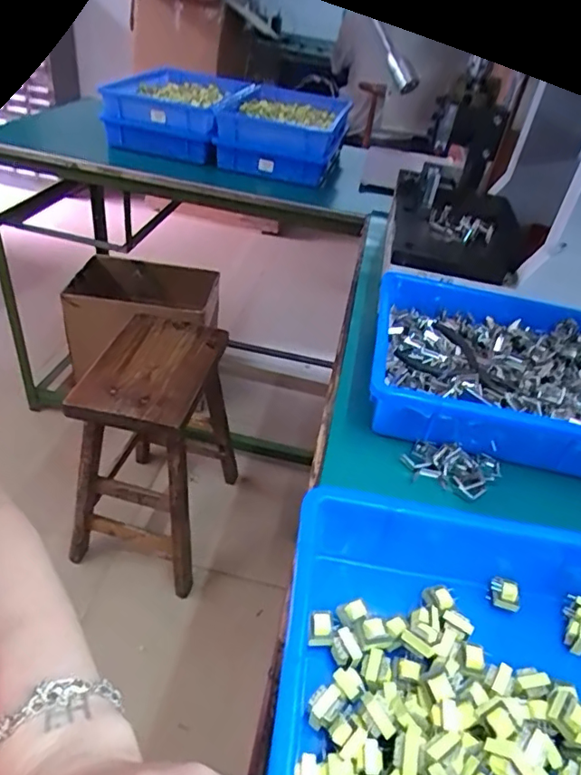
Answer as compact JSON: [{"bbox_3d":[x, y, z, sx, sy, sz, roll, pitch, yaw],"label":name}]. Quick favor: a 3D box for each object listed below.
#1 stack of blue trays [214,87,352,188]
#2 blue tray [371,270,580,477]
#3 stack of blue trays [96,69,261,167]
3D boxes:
[{"bbox_3d":[-0.008,-0.574,1.219,0.235,0.113,0.355,11,37,4],"label":"stack of blue trays"},{"bbox_3d":[0.272,-0.013,0.578,0.365,0.064,0.247,12,37,5],"label":"blue tray"},{"bbox_3d":[-0.242,-0.620,1.206,0.236,0.120,0.346,11,37,4],"label":"stack of blue trays"}]

